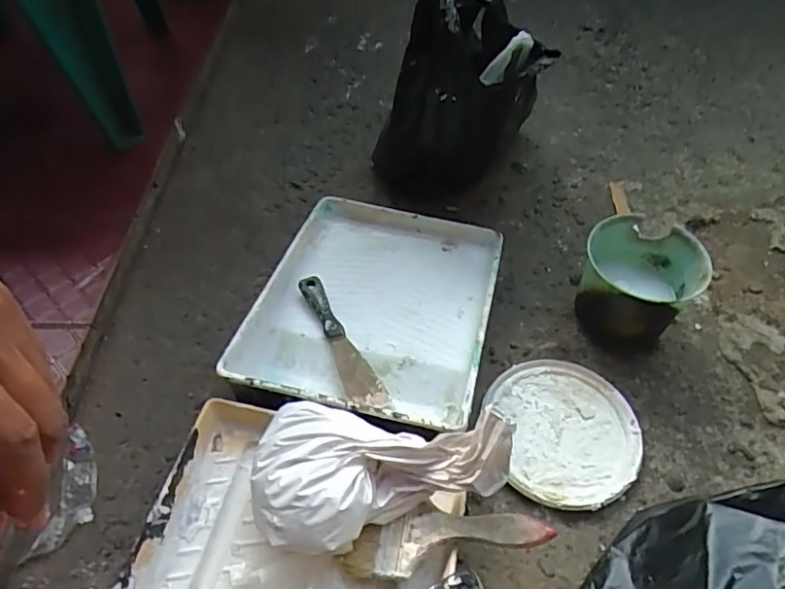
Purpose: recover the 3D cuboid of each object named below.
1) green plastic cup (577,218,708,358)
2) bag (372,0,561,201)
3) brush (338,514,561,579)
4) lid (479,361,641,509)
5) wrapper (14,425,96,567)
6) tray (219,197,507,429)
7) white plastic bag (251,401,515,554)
[{"bbox_3d":[0.302,-0.008,0.699,0.130,0.124,0.136,1,49,-1],"label":"green plastic cup"},{"bbox_3d":[0.091,-0.276,0.795,0.224,0.316,0.118,6,49,3],"label":"bag"},{"bbox_3d":[0.042,0.222,0.497,0.194,0.012,0.048,-17,47,16],"label":"brush"},{"bbox_3d":[0.203,0.156,0.642,0.163,0.011,0.179,-8,50,-9],"label":"lid"},{"bbox_3d":[-0.353,0.214,0.604,0.053,0.010,0.142,-2,51,-1],"label":"wrapper"},{"bbox_3d":[-0.023,0.003,0.725,0.297,0.077,0.375,12,50,8],"label":"tray"},{"bbox_3d":[-0.013,0.154,0.509,0.248,0.102,0.143,-9,48,12],"label":"white plastic bag"}]

